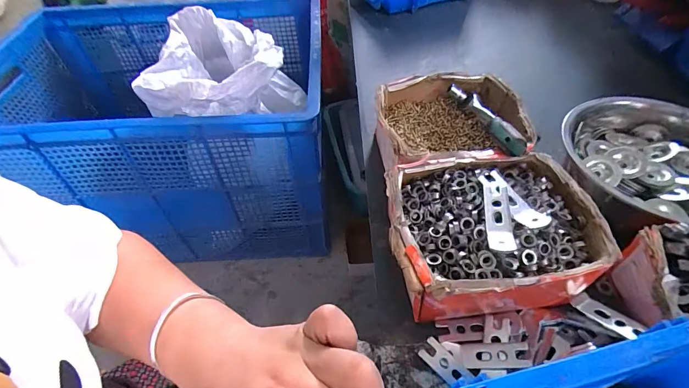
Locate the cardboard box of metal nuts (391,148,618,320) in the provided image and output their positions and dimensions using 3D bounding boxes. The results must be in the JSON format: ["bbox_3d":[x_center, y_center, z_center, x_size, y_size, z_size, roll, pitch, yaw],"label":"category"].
[{"bbox_3d":[0.129,0.041,0.332,0.178,0.071,0.151,-7,51,-3],"label":"cardboard box of metal nuts"}]

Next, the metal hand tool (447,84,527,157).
[{"bbox_3d":[0.160,-0.088,0.407,0.032,0.025,0.145,-7,36,-3],"label":"metal hand tool"}]

